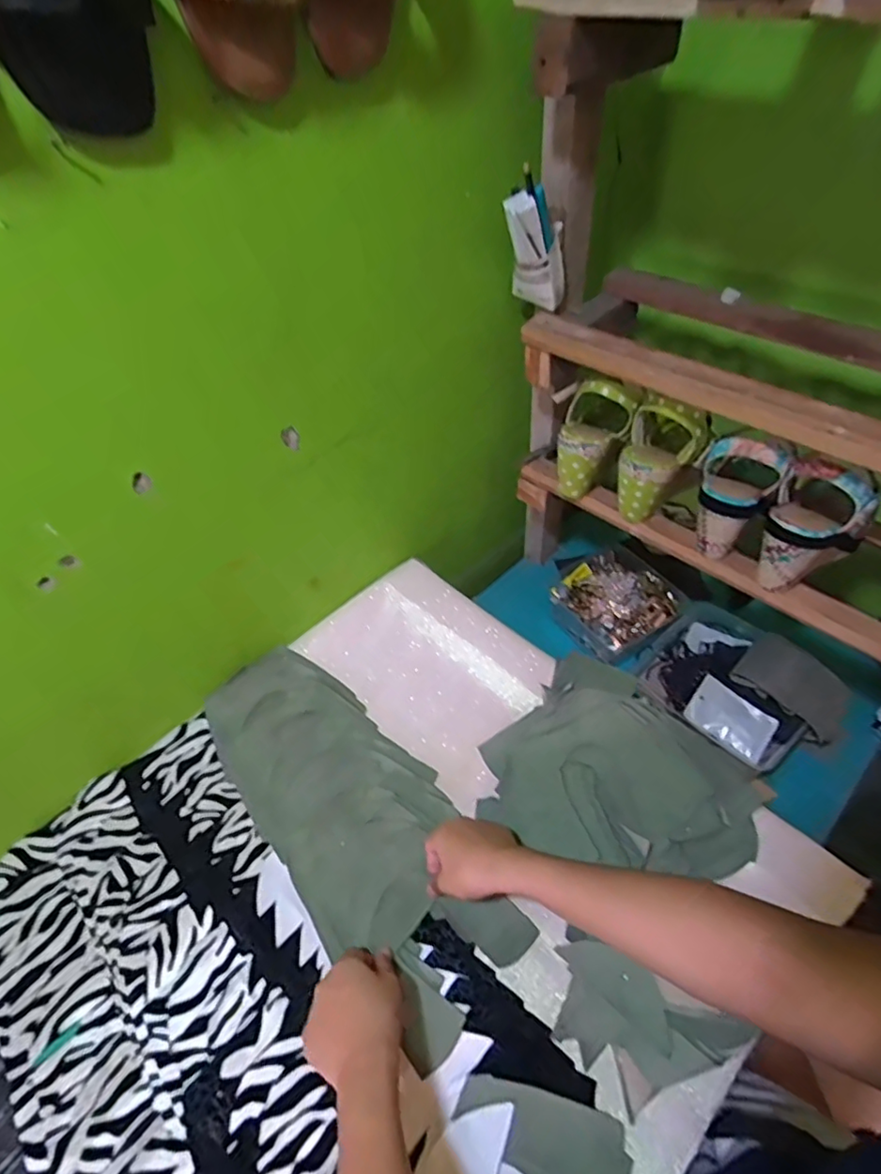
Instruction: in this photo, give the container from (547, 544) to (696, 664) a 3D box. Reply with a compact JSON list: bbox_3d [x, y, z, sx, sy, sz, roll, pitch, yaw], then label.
[{"bbox_3d":[0.262,0.025,0.892,0.159,0.073,0.166,-29,52,-20],"label":"container"}]

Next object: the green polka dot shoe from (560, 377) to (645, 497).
[{"bbox_3d":[0.174,-0.181,0.706,0.074,0.147,0.079,-7,41,-44],"label":"green polka dot shoe"}]

